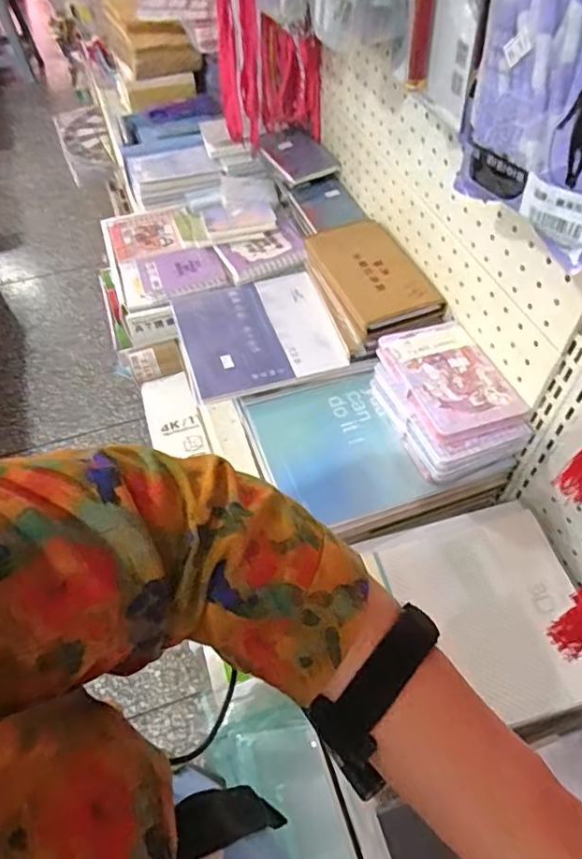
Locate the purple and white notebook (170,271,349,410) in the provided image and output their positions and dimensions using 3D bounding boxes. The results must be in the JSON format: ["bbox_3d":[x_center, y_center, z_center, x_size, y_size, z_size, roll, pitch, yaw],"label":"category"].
[{"bbox_3d":[-0.042,-0.128,0.697,0.189,0.011,0.185,-16,55,-10],"label":"purple and white notebook"}]

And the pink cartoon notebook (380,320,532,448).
[{"bbox_3d":[0.165,-0.055,0.572,0.102,0.018,0.142,-19,56,-12],"label":"pink cartoon notebook"}]

